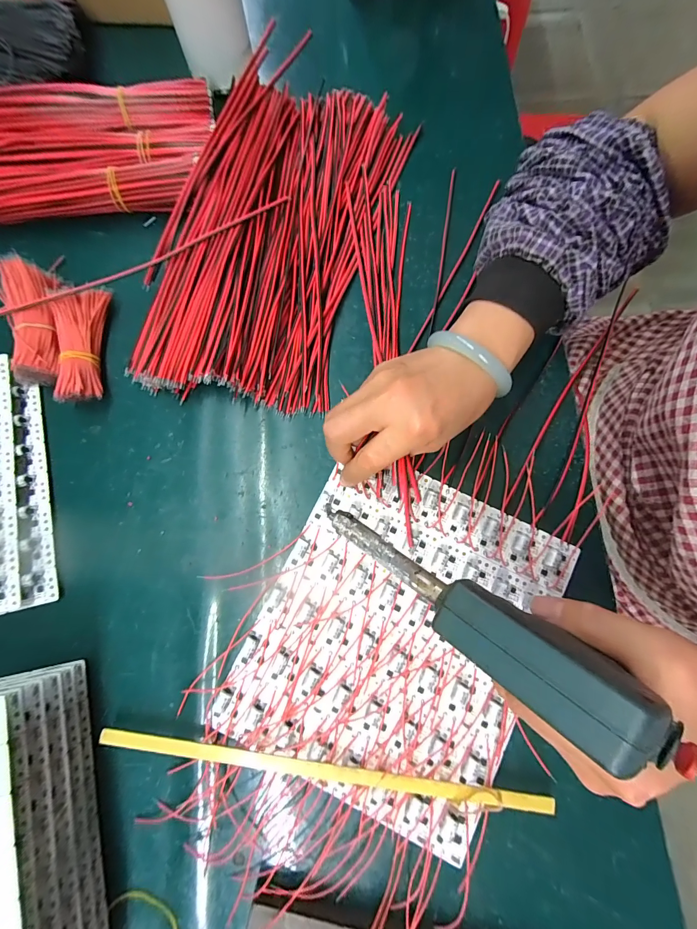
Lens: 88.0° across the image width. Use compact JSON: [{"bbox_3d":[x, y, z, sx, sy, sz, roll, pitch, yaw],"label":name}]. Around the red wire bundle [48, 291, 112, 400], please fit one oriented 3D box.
[{"bbox_3d":[-0.224,-0.099,0.306,0.033,0.030,0.100,-3,80,0],"label":"red wire bundle"}]

